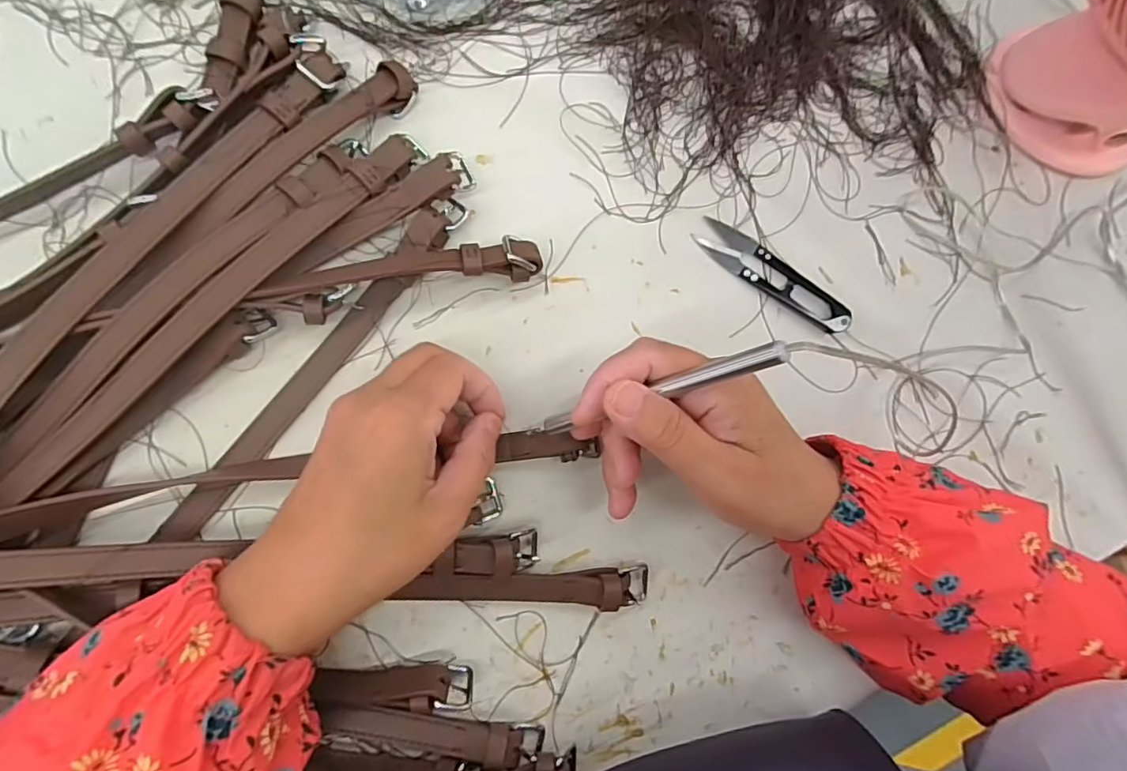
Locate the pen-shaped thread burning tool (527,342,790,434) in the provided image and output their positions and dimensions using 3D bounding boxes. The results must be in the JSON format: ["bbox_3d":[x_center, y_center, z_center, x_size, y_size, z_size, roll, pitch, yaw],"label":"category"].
[{"bbox_3d":[0.032,0.006,0.247,0.005,0.136,0.009,-16,86,-51],"label":"pen-shaped thread burning tool"}]

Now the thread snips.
[{"bbox_3d":[0.126,-0.065,0.326,0.102,0.009,0.024,33,82,-2],"label":"thread snips"}]

